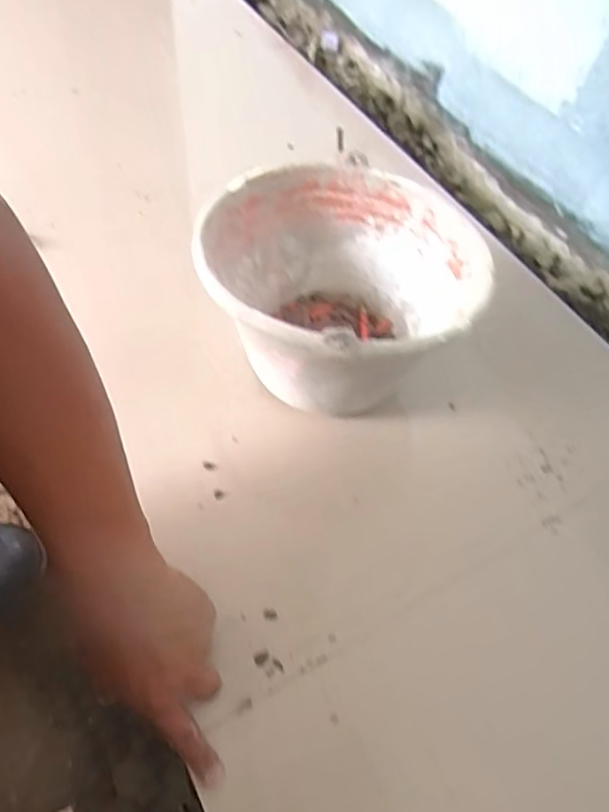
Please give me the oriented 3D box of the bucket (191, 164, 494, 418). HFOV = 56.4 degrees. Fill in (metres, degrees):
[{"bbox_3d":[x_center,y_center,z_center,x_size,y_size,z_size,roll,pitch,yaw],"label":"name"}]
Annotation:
[{"bbox_3d":[0.033,-0.106,0.559,0.231,0.175,0.235,2,56,-4],"label":"bucket"}]

